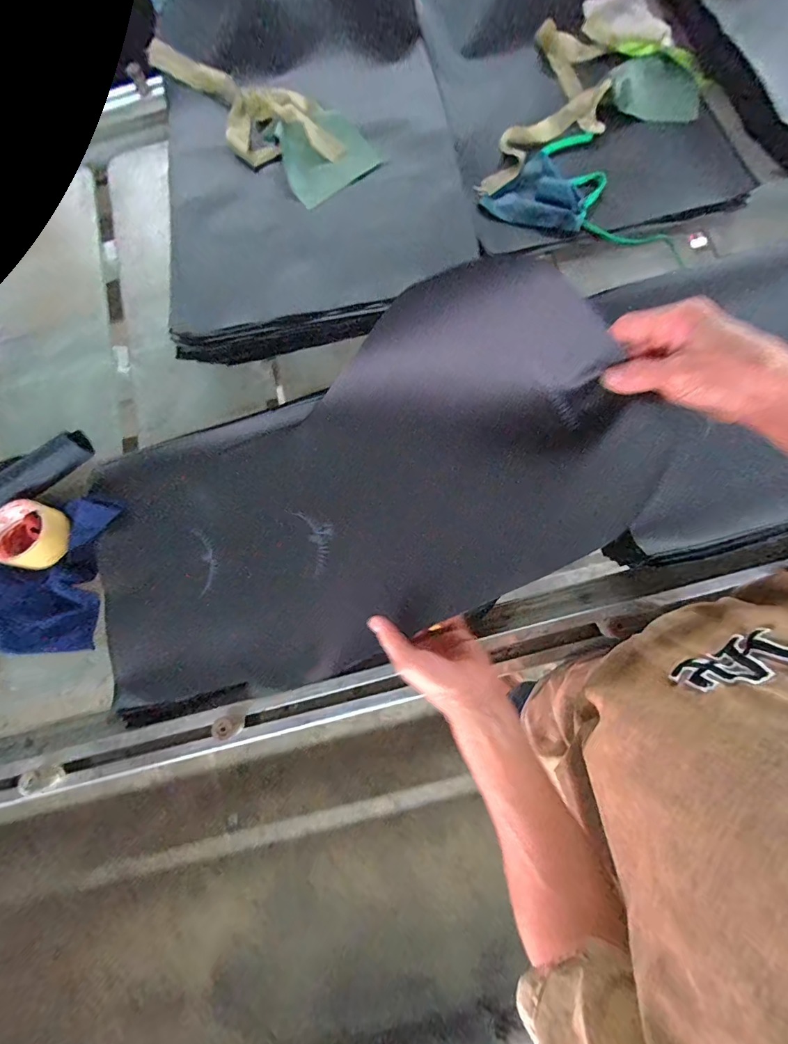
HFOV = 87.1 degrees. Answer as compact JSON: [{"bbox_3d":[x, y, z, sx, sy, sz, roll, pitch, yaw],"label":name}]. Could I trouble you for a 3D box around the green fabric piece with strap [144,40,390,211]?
[{"bbox_3d":[-0.219,-0.659,0.660,0.420,0.030,0.146,42,83,12],"label":"green fabric piece with strap"}]

